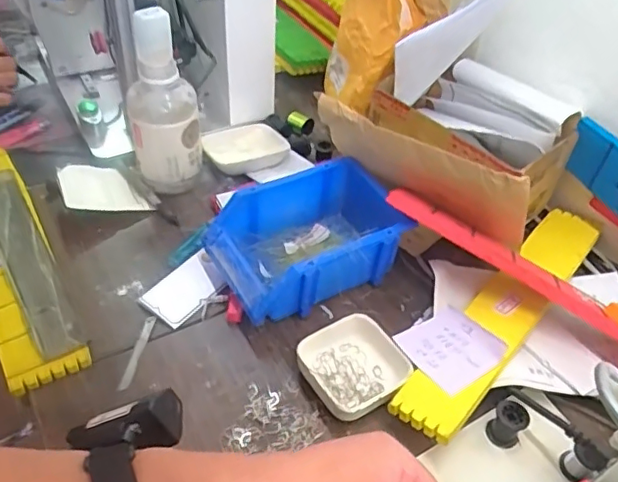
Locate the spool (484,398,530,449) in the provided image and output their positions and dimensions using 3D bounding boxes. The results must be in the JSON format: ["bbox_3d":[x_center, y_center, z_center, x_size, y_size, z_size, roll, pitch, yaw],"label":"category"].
[{"bbox_3d":[0.167,0.154,0.484,0.027,0.037,0.026,3,45,-3],"label":"spool"}]

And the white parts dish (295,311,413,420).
[{"bbox_3d":[0.041,0.112,0.513,0.089,0.027,0.088,-20,50,-23],"label":"white parts dish"}]

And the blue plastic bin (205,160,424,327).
[{"bbox_3d":[0.004,-0.004,0.590,0.196,0.079,0.124,-20,51,-23],"label":"blue plastic bin"}]

